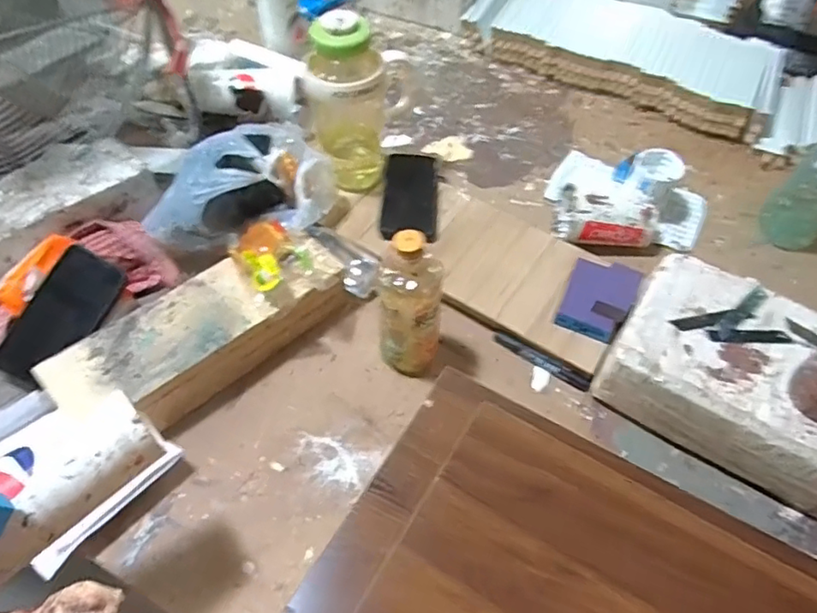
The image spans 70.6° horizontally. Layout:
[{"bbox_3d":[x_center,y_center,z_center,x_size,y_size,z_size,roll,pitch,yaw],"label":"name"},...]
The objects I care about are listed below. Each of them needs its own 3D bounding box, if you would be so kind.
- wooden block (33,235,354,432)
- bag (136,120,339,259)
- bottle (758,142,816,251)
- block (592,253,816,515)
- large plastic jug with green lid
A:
[{"bbox_3d":[-0.230,0.028,0.674,0.334,0.090,0.112,-39,65,-24],"label":"wooden block"},{"bbox_3d":[-0.216,-0.149,0.750,0.235,0.118,0.192,-37,64,-23],"label":"bag"},{"bbox_3d":[0.559,-0.165,0.781,0.082,0.211,0.068,37,63,21],"label":"bottle"},{"bbox_3d":[0.379,0.070,0.654,0.270,0.072,0.201,30,61,18],"label":"block"},{"bbox_3d":[-0.067,-0.267,0.781,0.132,0.246,0.104,-2,56,-2],"label":"large plastic jug with green lid"}]

